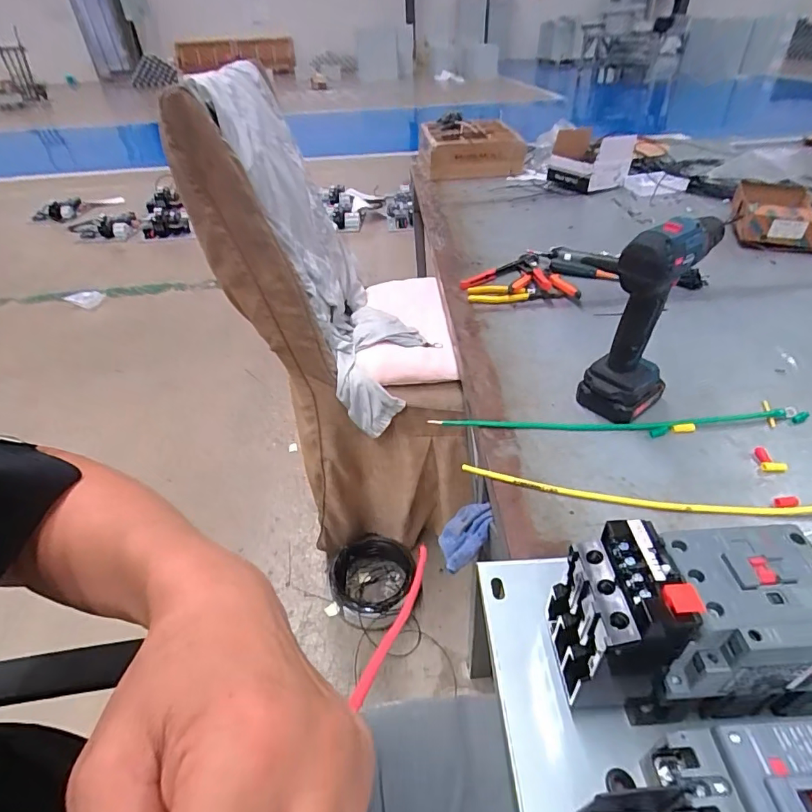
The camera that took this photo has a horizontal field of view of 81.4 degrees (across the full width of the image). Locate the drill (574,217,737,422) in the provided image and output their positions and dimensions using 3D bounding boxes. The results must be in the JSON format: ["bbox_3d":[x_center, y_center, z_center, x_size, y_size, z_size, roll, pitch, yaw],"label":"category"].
[{"bbox_3d":[0.282,-0.102,0.542,0.074,0.215,0.145,30,50,35],"label":"drill"}]

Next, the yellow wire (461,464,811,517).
[{"bbox_3d":[0.255,0.086,0.477,0.392,0.007,0.038,4,39,9],"label":"yellow wire"}]

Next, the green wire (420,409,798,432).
[{"bbox_3d":[0.244,0.018,0.561,0.428,0.010,0.025,-2,39,2],"label":"green wire"}]

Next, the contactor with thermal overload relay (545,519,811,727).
[{"bbox_3d":[0.180,0.144,0.304,0.154,0.137,0.079,-3,39,1],"label":"contactor with thermal overload relay"}]

